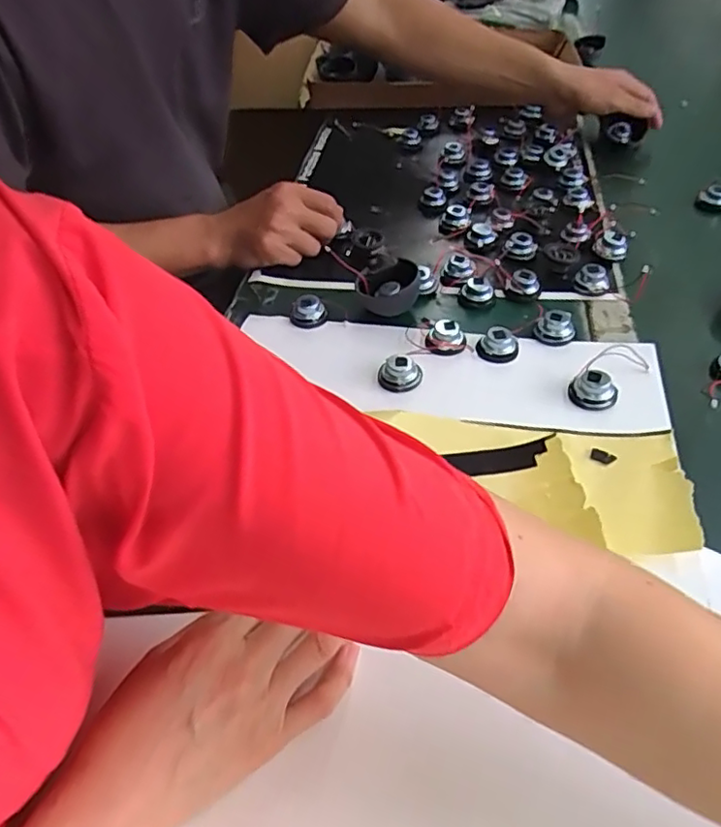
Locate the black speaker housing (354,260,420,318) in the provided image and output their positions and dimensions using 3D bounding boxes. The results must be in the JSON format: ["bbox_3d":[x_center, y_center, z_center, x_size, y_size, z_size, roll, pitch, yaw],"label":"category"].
[{"bbox_3d":[0.025,-0.116,0.564,0.057,0.035,0.059,-4,46,-1],"label":"black speaker housing"}]

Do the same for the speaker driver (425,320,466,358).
[{"bbox_3d":[0.075,-0.065,0.522,0.034,0.019,0.030,4,46,7],"label":"speaker driver"}]

